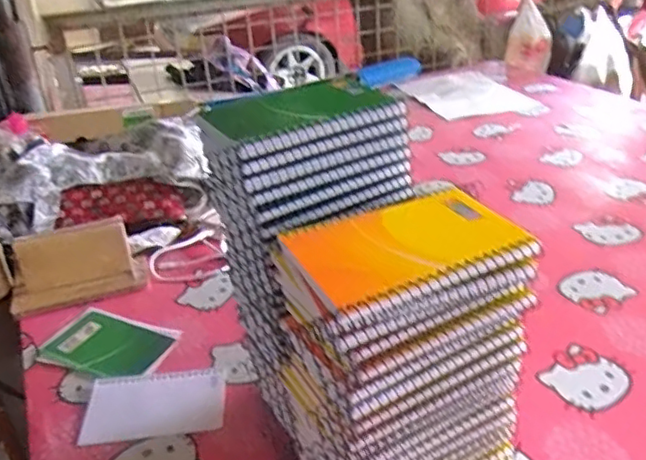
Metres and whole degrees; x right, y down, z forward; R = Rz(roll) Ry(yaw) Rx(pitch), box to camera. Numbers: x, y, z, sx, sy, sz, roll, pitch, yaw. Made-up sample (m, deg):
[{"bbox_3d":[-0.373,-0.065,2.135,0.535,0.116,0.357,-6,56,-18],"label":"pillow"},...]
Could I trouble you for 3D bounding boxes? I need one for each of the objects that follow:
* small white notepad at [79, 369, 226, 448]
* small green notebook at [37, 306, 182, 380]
[{"bbox_3d":[-0.161,0.168,0.579,0.130,0.005,0.085,-5,29,-2],"label":"small white notepad"},{"bbox_3d":[-0.236,0.123,0.661,0.140,0.011,0.087,9,31,21],"label":"small green notebook"}]

